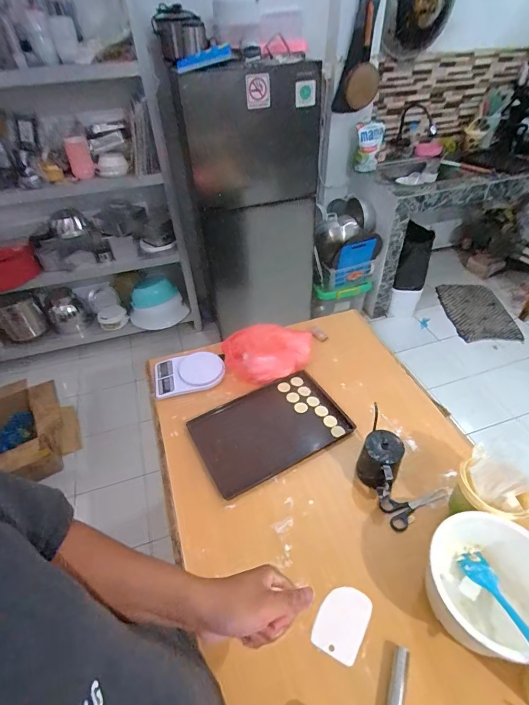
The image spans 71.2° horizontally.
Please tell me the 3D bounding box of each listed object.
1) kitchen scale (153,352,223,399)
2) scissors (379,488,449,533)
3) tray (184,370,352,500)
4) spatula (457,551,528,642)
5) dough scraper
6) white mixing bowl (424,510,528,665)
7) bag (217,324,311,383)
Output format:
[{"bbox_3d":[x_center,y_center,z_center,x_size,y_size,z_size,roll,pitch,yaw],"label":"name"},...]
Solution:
[{"bbox_3d":[-0.219,0.056,1.065,0.196,0.033,0.134,-11,45,-9],"label":"kitchen scale"},{"bbox_3d":[0.331,0.327,0.789,0.156,0.014,0.068,-13,45,-11],"label":"scissors"},{"bbox_3d":[0.014,0.191,0.949,0.363,0.019,0.249,-22,47,-19],"label":"tray"},{"bbox_3d":[0.390,0.411,0.575,0.042,0.024,0.256,-4,11,-2],"label":"spatula"},{"bbox_3d":[0.137,0.469,0.648,0.078,0.004,0.112,25,46,23],"label":"dough scraper"},{"bbox_3d":[0.390,0.394,0.630,0.177,0.142,0.197,-14,45,-12],"label":"white mixing bowl"},{"bbox_3d":[0.016,-0.028,1.093,0.275,0.092,0.218,-11,45,-9],"label":"bag"}]

